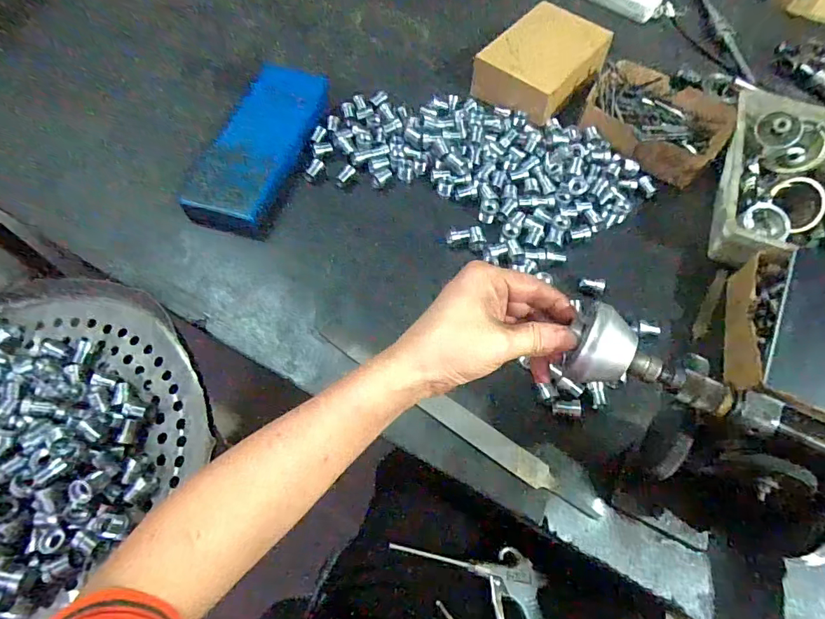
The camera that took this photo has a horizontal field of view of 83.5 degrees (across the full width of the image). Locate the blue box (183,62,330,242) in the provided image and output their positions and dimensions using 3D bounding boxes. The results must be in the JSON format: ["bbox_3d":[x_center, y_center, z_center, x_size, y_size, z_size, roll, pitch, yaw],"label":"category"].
[{"bbox_3d":[-0.182,-0.200,0.557,0.096,0.030,0.256,13,61,4],"label":"blue box"}]

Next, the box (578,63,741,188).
[{"bbox_3d":[0.317,-0.248,0.603,0.179,0.041,0.149,29,64,12],"label":"box"}]

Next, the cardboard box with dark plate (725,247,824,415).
[{"bbox_3d":[0.394,0.029,0.455,0.151,0.060,0.173,16,62,5],"label":"cardboard box with dark plate"}]

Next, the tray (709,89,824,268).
[{"bbox_3d":[0.449,-0.143,0.538,0.169,0.061,0.250,21,62,7],"label":"tray"}]

